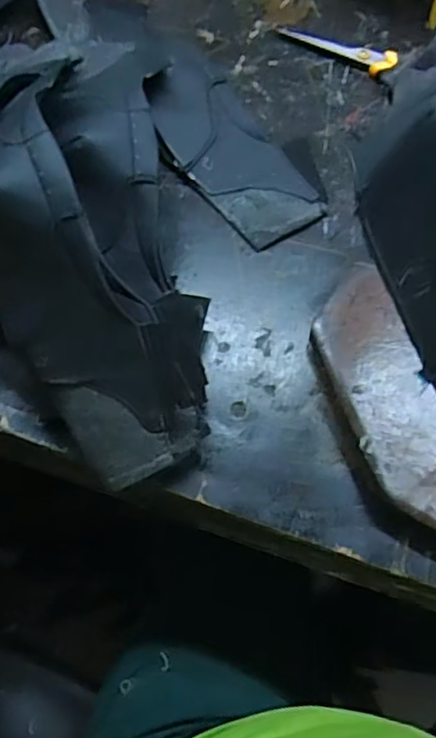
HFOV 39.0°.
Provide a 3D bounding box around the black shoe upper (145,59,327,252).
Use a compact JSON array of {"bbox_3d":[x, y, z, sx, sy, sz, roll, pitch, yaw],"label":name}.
[{"bbox_3d":[0.012,-0.175,0.497,0.080,0.024,0.167,-34,80,-13],"label":"black shoe upper"}]

